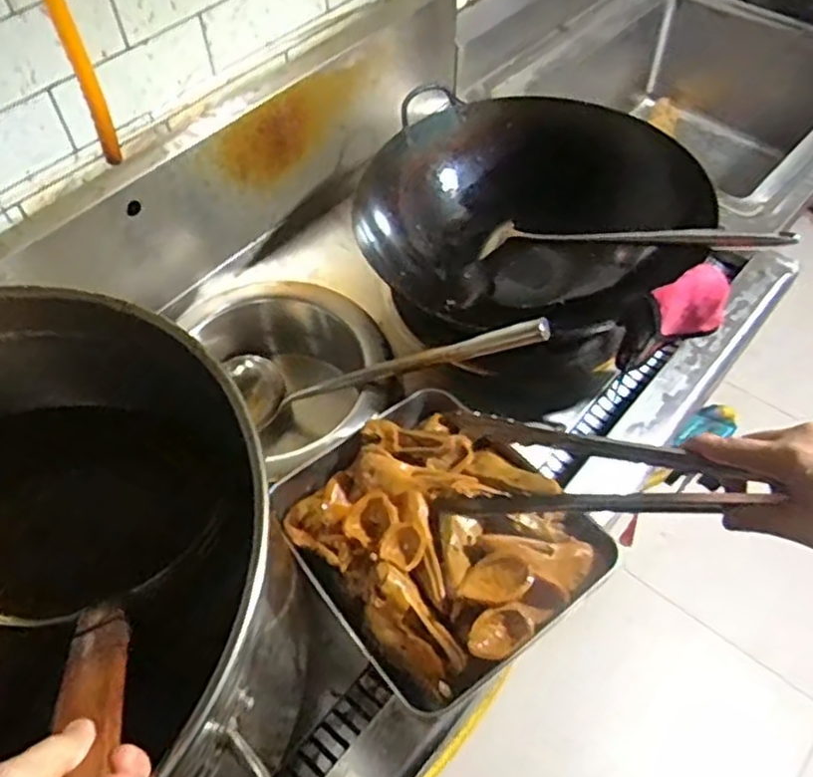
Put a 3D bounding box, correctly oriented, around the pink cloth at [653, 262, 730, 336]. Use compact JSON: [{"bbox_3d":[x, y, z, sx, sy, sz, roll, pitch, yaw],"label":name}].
[{"bbox_3d":[0.297,-0.088,0.755,0.085,0.068,0.038,-22,56,-13],"label":"pink cloth"}]

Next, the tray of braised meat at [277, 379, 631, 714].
[{"bbox_3d":[0.025,0.136,0.714,0.241,0.069,0.286,-32,59,-19],"label":"tray of braised meat"}]

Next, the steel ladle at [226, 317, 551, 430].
[{"bbox_3d":[-0.040,-0.023,0.837,0.449,0.082,0.088,-9,47,35],"label":"steel ladle"}]

